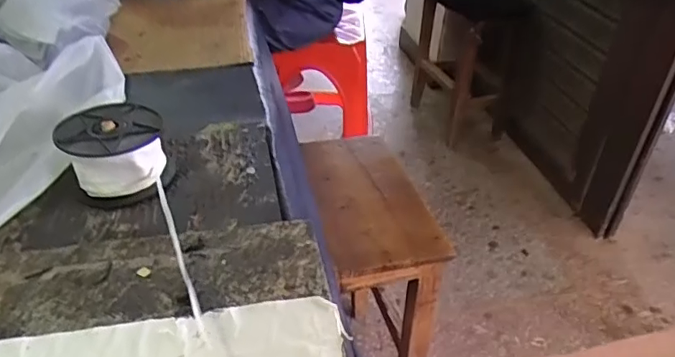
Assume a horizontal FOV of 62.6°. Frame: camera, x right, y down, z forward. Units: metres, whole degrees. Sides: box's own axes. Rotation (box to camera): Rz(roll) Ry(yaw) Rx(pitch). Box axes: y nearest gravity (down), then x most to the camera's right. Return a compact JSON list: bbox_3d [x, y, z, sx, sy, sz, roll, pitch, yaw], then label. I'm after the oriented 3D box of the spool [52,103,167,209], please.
[{"bbox_3d":[-0.208,-0.027,0.521,0.092,0.060,0.098,-12,38,-19],"label":"spool"}]

